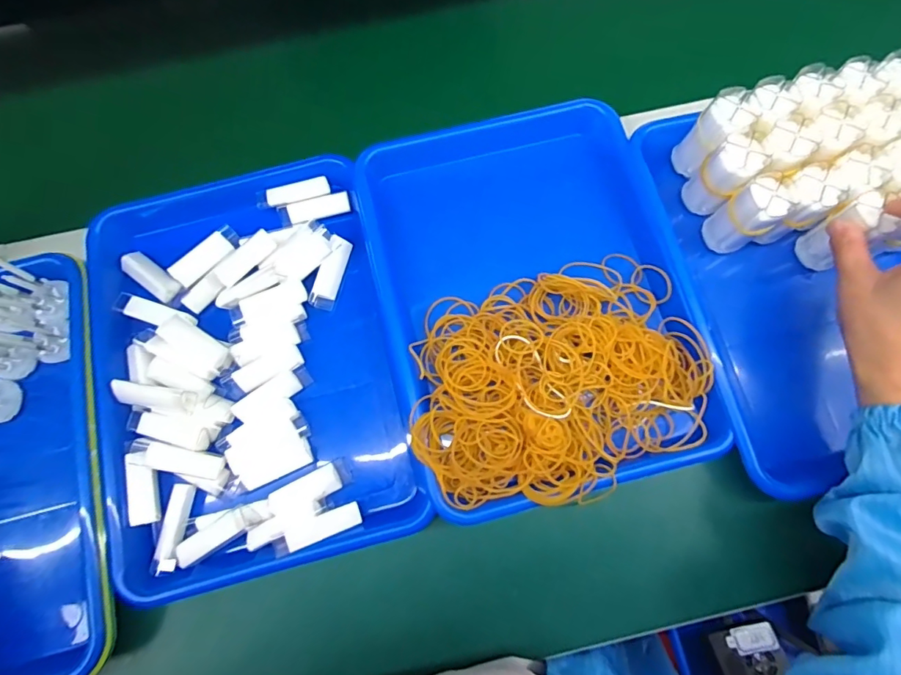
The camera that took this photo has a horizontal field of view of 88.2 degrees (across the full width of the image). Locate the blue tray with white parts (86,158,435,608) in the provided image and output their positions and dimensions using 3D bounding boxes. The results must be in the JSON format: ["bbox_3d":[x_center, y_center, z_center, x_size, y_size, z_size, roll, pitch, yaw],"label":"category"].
[{"bbox_3d":[-0.170,0.016,0.393,0.237,0.034,0.336,-15,76,-3],"label":"blue tray with white parts"}]

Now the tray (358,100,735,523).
[{"bbox_3d":[0.069,-0.043,0.397,0.253,0.037,0.343,-13,75,-2],"label":"tray"}]

